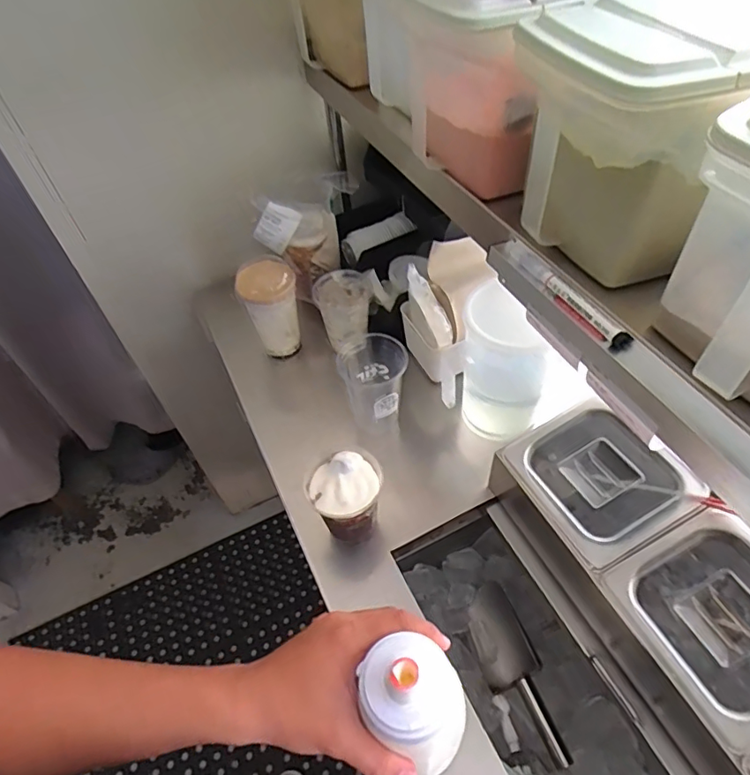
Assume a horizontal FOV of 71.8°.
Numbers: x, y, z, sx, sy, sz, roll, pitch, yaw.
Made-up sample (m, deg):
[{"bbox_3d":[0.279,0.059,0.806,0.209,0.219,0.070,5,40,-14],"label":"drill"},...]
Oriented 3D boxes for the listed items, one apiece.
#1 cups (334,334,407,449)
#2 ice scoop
[{"bbox_3d":[0.008,0.006,0.767,0.088,0.158,0.088,-2,51,3],"label":"cups"},{"bbox_3d":[0.201,0.411,0.757,0.080,0.061,0.248,-15,52,-7],"label":"ice scoop"}]

